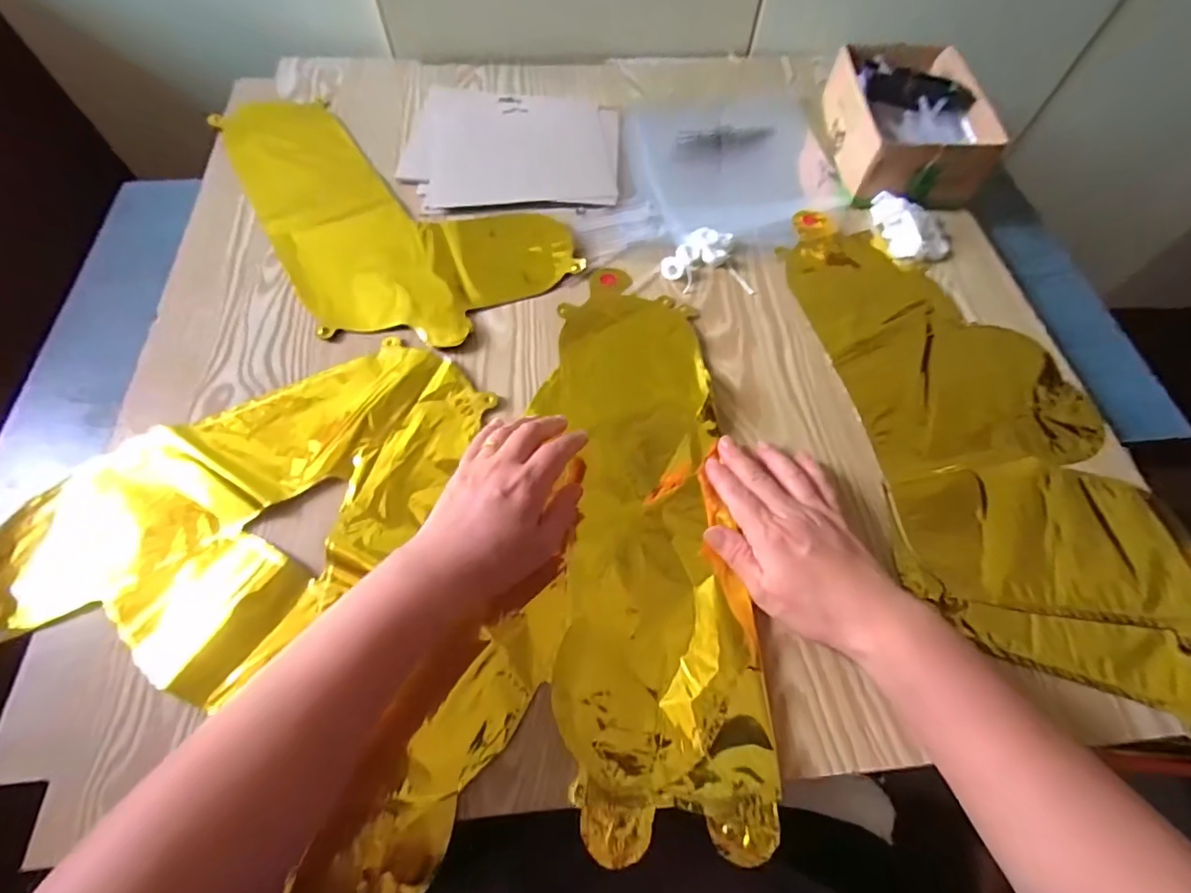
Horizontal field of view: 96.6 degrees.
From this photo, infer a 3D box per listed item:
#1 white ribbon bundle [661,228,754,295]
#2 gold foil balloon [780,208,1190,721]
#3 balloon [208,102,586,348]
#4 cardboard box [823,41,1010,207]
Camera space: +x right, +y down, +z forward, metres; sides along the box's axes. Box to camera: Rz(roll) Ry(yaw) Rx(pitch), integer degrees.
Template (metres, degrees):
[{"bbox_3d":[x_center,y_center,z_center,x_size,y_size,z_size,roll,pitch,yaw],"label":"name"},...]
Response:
[{"bbox_3d":[0.101,-0.175,0.504,0.076,0.013,0.077,0,61,-1],"label":"white ribbon bundle"},{"bbox_3d":[0.311,-0.034,0.430,0.209,0.015,0.438,-5,61,-4],"label":"gold foil balloon"},{"bbox_3d":[-0.217,-0.260,0.547,0.235,0.006,0.412,-30,66,-16],"label":"balloon"},{"bbox_3d":[0.329,-0.343,0.566,0.137,0.068,0.192,-1,61,-1],"label":"cardboard box"}]

